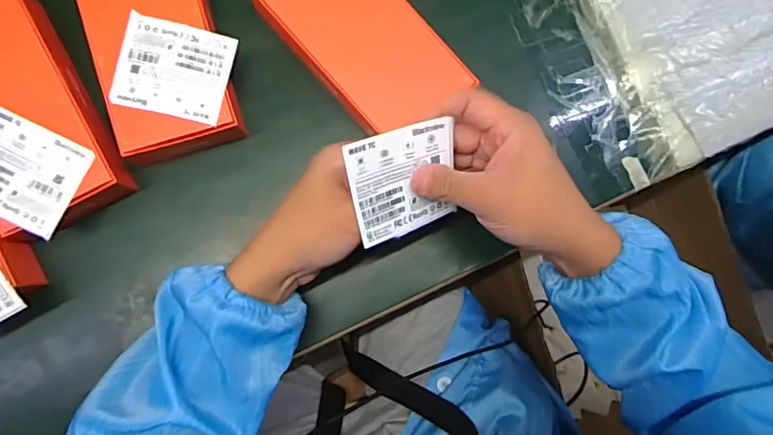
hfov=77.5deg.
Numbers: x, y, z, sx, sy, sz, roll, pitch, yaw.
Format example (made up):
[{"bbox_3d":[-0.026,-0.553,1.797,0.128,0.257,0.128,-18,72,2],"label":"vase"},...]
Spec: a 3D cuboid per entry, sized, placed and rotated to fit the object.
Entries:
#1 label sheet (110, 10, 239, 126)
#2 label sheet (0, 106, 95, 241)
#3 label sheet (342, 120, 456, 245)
[{"bbox_3d":[-0.162,-0.113,0.367,0.081,0.008,0.071,13,83,-3],"label":"label sheet"},{"bbox_3d":[-0.268,-0.034,0.355,0.080,0.010,0.071,29,82,-1],"label":"label sheet"},{"bbox_3d":[0.013,-0.023,0.322,0.076,0.005,0.072,-21,116,-26],"label":"label sheet"}]

